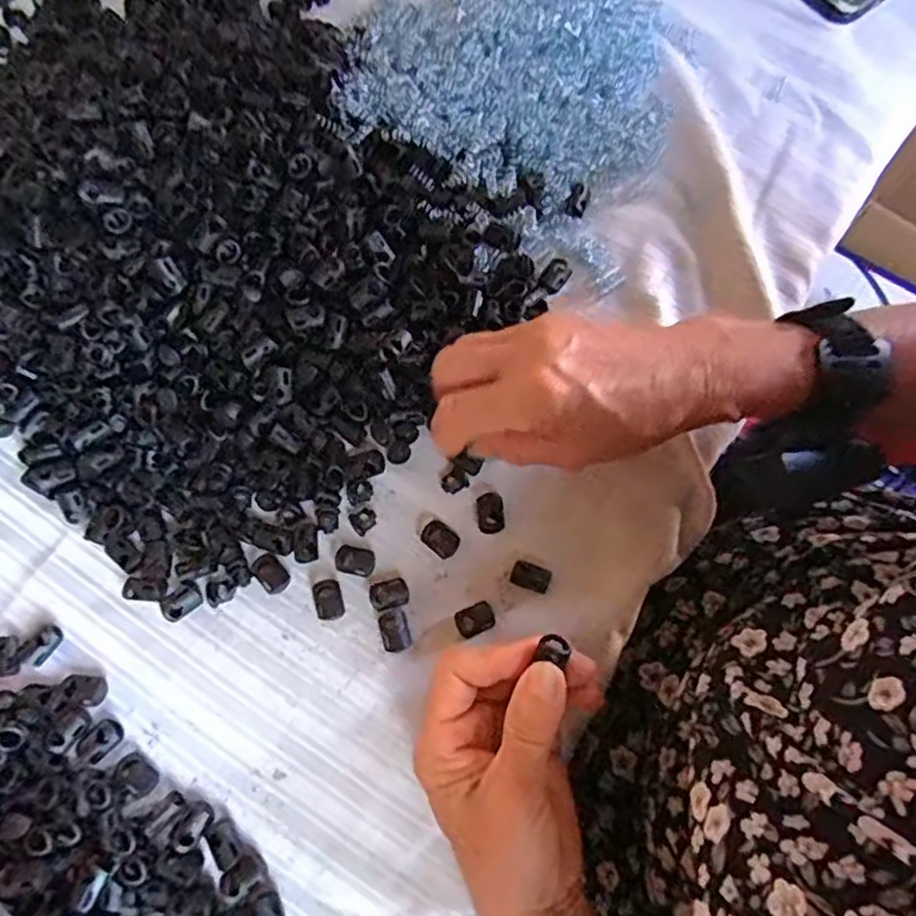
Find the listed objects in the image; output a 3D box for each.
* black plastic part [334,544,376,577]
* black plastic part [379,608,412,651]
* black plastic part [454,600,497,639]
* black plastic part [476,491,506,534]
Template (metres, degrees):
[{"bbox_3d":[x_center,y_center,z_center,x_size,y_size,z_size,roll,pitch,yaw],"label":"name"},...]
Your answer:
[{"bbox_3d":[-0.054,0.053,0.354,0.020,0.007,0.015,13,75,5],"label":"black plastic part"},{"bbox_3d":[-0.032,0.088,0.343,0.014,0.005,0.020,-19,74,-4],"label":"black plastic part"},{"bbox_3d":[0.009,0.082,0.342,0.019,0.005,0.014,-25,75,-6],"label":"black plastic part"},{"bbox_3d":[0.017,0.029,0.355,0.014,0.010,0.020,-7,74,-1],"label":"black plastic part"}]

